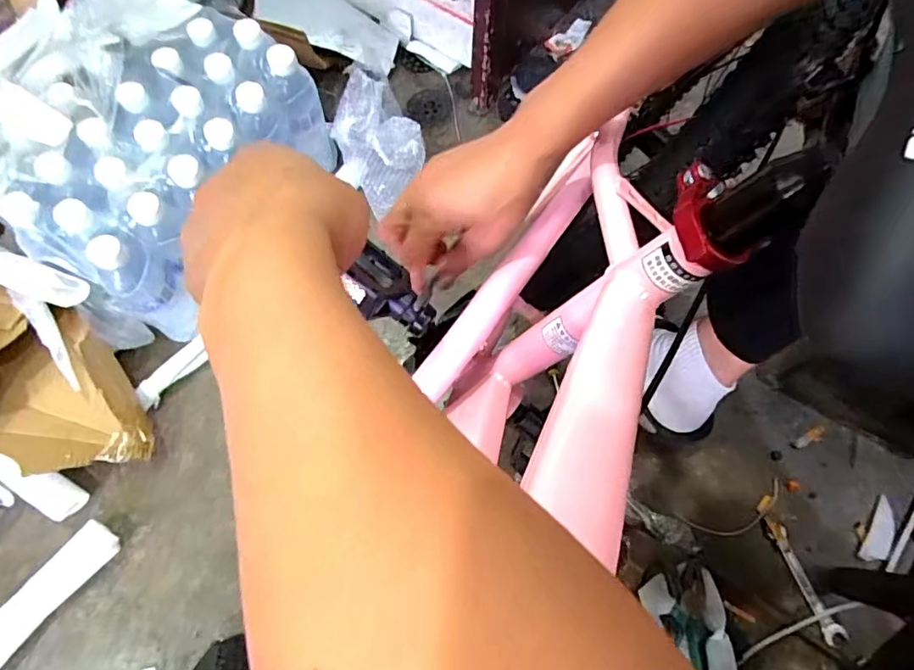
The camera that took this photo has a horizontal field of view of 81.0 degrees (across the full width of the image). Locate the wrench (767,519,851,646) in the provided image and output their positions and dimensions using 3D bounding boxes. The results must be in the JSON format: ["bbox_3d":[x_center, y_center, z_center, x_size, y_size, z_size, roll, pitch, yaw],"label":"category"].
[{"bbox_3d":[0.415,0.292,0.639,0.029,0.013,0.143,-21,71,-10],"label":"wrench"}]

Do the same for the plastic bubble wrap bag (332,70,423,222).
[{"bbox_3d":[-0.120,-0.281,0.805,0.102,0.112,0.183,-27,72,-12],"label":"plastic bubble wrap bag"}]

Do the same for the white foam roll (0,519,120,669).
[{"bbox_3d":[-0.503,0.329,0.607,0.056,0.034,0.261,38,72,12],"label":"white foam roll"}]

